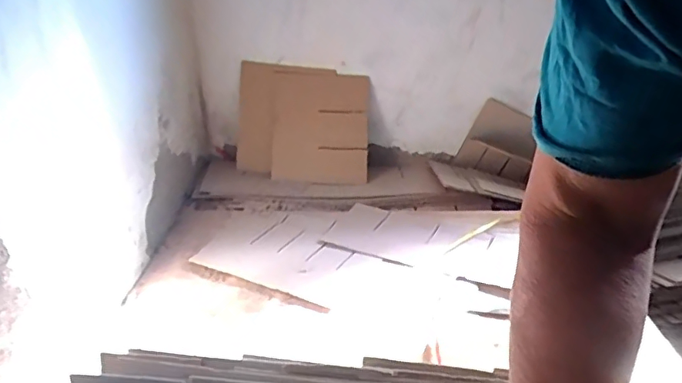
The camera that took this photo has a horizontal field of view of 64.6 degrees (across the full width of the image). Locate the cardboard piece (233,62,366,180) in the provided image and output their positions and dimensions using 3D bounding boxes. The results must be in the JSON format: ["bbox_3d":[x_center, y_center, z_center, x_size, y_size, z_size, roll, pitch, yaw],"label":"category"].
[{"bbox_3d":[-0.084,-0.149,1.168,0.281,0.234,0.025,4,1,4],"label":"cardboard piece"}]

